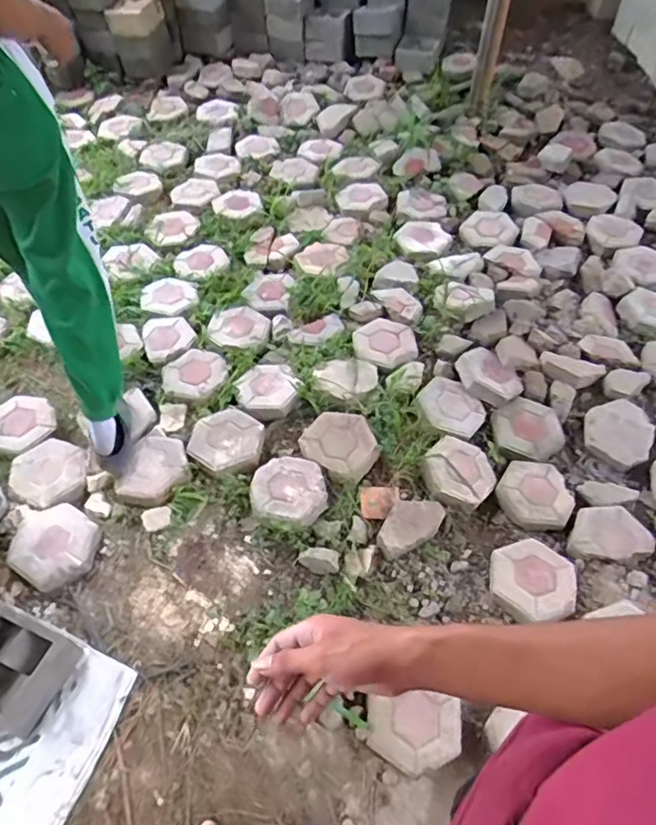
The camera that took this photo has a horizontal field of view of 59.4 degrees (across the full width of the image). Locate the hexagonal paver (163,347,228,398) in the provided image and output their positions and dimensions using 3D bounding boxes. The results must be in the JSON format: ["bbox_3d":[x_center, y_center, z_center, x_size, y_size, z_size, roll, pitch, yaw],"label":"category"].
[{"bbox_3d":[-0.419,-0.128,1.794,0.199,0.037,0.186,13,57,7],"label":"hexagonal paver"}]

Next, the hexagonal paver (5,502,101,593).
[{"bbox_3d":[-0.692,0.331,1.454,0.220,0.048,0.198,31,61,18],"label":"hexagonal paver"}]

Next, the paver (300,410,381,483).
[{"bbox_3d":[0.034,0.080,1.590,0.211,0.057,0.161,22,58,13],"label":"paver"}]

